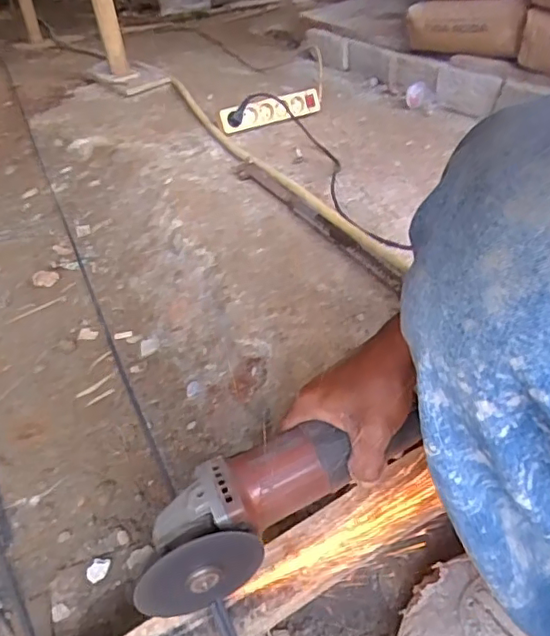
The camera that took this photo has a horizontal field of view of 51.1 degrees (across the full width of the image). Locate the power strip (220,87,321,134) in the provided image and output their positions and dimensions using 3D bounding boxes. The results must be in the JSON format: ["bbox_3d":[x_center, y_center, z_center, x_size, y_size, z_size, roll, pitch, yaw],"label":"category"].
[{"bbox_3d":[-0.005,-0.523,1.454,0.271,0.067,0.033,-19,40,-17],"label":"power strip"}]

